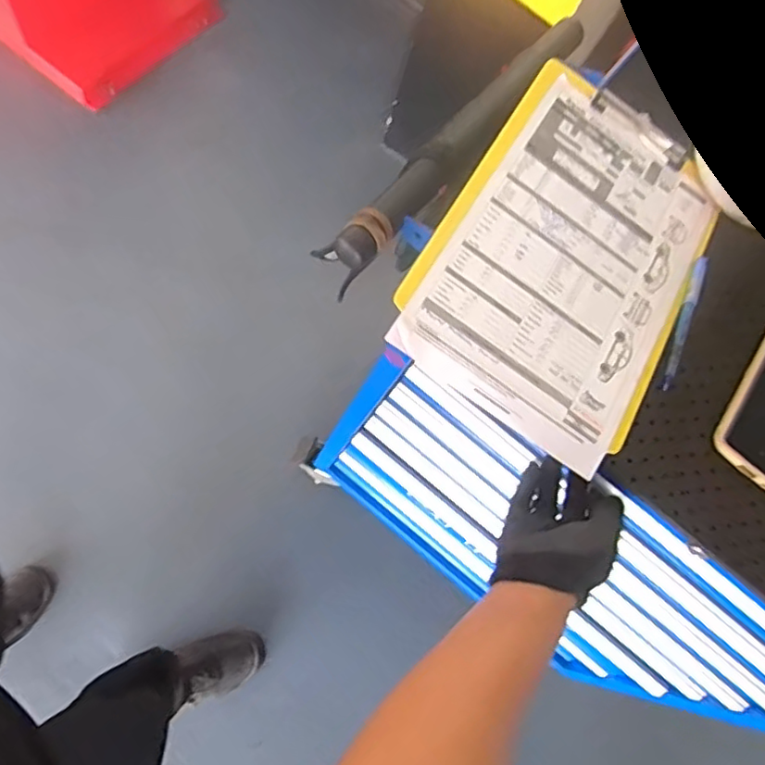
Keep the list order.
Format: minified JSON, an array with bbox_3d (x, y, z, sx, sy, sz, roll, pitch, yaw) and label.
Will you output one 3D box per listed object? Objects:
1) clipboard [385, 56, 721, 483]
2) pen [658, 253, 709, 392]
[{"bbox_3d":[0.179,-0.124,0.572,0.229,0.008,0.363,34,68,-6],"label":"clipboard"},{"bbox_3d":[0.290,-0.060,0.587,0.015,0.008,0.157,24,66,8],"label":"pen"}]

